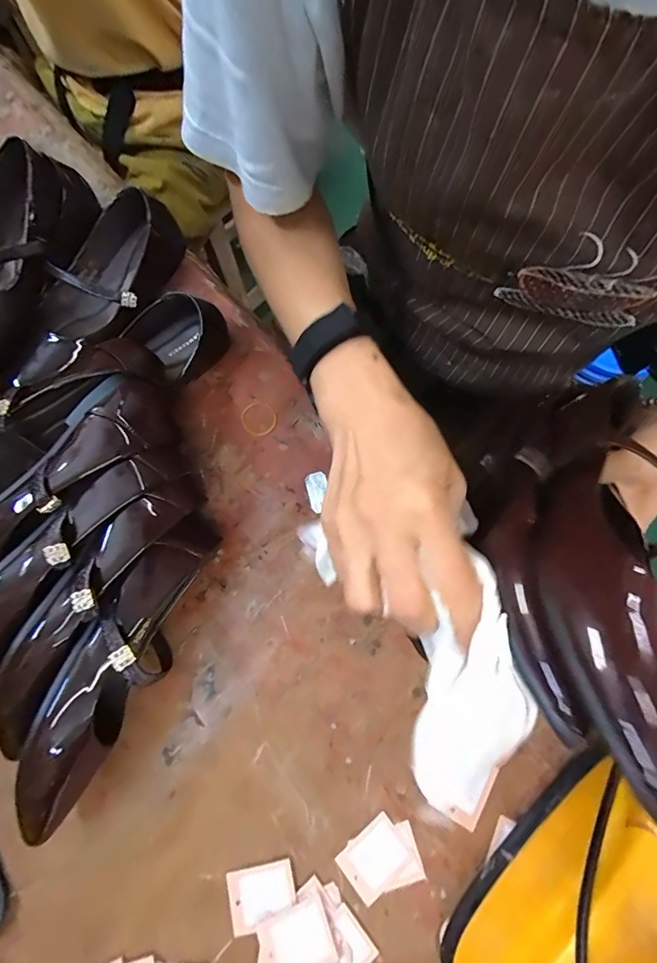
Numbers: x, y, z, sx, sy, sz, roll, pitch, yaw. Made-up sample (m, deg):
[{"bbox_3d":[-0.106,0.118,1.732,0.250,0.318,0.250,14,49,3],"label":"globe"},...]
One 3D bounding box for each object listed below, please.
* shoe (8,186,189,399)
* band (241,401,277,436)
[{"bbox_3d":[-0.241,-0.190,0.426,0.086,0.060,0.231,34,79,11],"label":"shoe"},{"bbox_3d":[-0.070,-0.064,0.424,0.036,0.006,0.034,1,77,-3],"label":"band"}]

